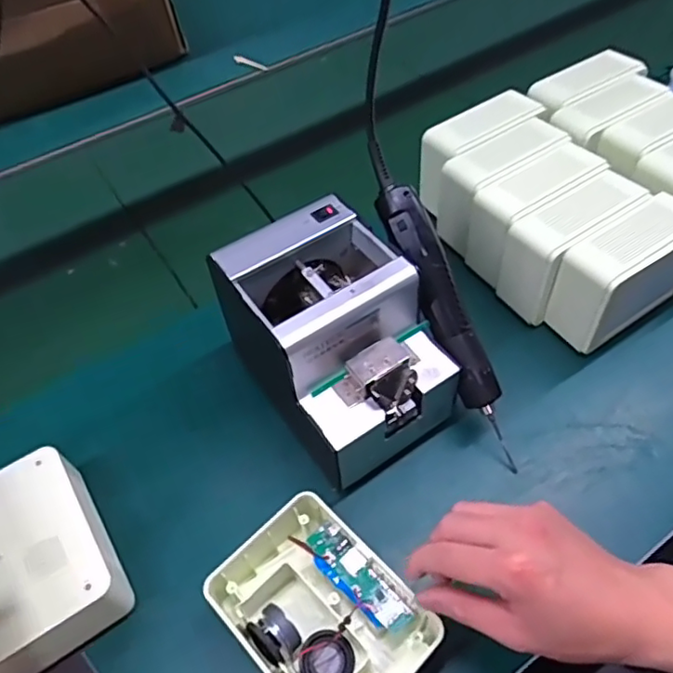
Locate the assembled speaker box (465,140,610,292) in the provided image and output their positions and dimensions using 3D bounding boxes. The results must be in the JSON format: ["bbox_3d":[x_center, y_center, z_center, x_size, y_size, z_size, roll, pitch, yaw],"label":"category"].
[{"bbox_3d":[0.205,-0.129,0.604,0.141,0.088,0.062,-30,55,-17],"label":"assembled speaker box"}]

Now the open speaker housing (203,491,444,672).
[{"bbox_3d":[-0.009,0.201,0.421,0.105,0.055,0.141,-39,58,-23],"label":"open speaker housing"}]

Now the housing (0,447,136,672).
[{"bbox_3d":[-0.224,0.171,0.445,0.096,0.065,0.149,-28,54,-16],"label":"housing"}]

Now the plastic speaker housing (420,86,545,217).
[{"bbox_3d":[0.159,-0.211,0.666,0.156,0.091,0.063,-33,56,-19],"label":"plastic speaker housing"}]

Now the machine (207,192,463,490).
[{"bbox_3d":[0.003,0.005,0.502,0.129,0.149,0.176,-32,55,-19],"label":"machine"}]

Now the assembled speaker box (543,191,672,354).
[{"bbox_3d":[0.278,-0.059,0.557,0.147,0.107,0.059,-31,55,-18],"label":"assembled speaker box"}]

